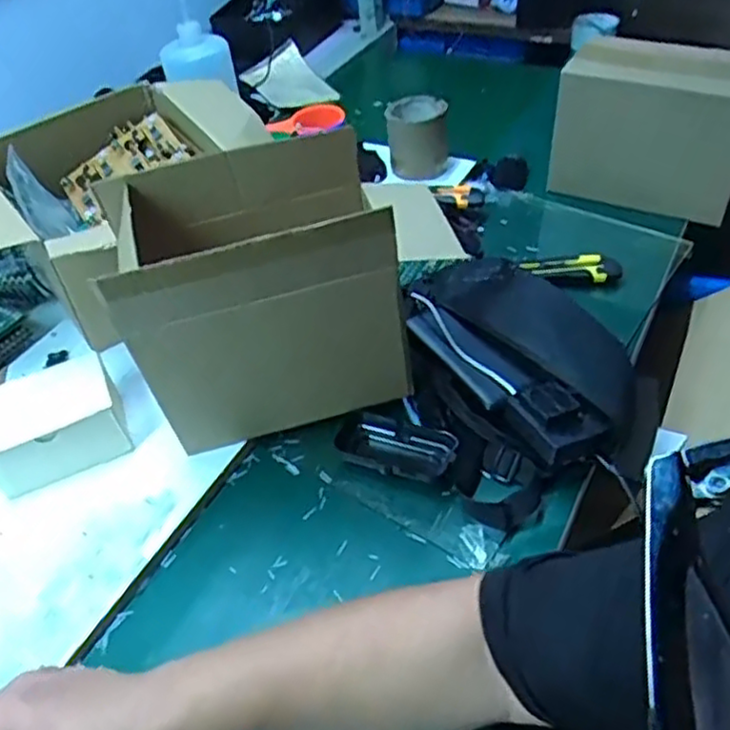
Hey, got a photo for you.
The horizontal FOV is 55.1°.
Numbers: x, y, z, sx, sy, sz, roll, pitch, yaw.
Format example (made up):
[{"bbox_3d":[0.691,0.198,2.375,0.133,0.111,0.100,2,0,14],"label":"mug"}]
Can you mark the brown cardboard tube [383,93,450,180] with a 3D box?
[{"bbox_3d":[0.071,-0.318,0.961,0.078,0.086,0.071,-3,44,4],"label":"brown cardboard tube"}]

